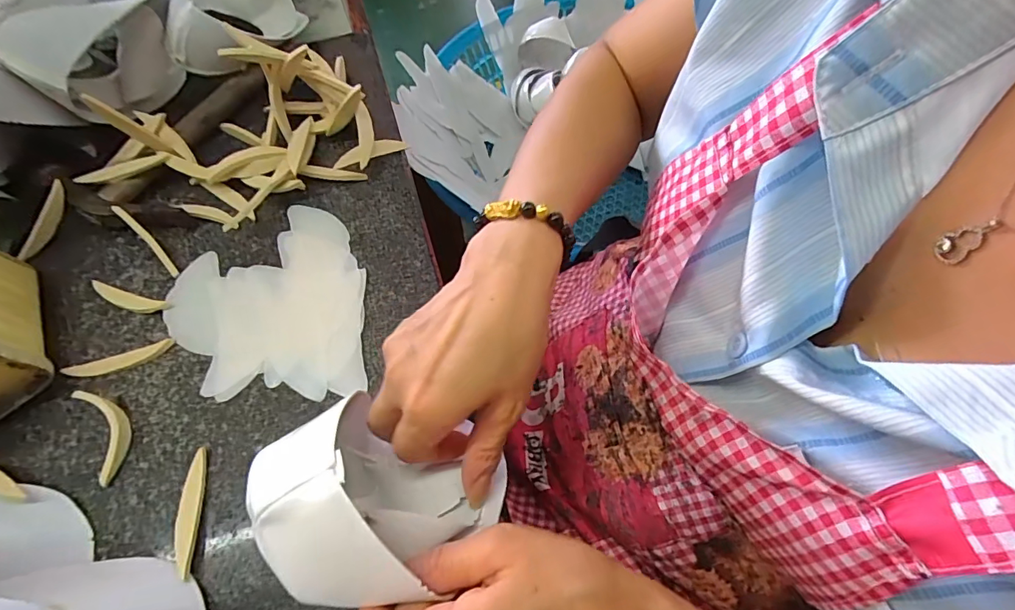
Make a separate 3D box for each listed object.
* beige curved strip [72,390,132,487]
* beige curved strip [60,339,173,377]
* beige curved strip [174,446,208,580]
[{"bbox_3d":[-0.261,0.083,0.313,0.022,0.004,0.064,-18,78,-39],"label":"beige curved strip"},{"bbox_3d":[-0.278,0.040,0.343,0.073,0.005,0.015,-14,62,-4],"label":"beige curved strip"},{"bbox_3d":[-0.196,0.127,0.294,0.013,0.007,0.072,-8,62,0],"label":"beige curved strip"}]

